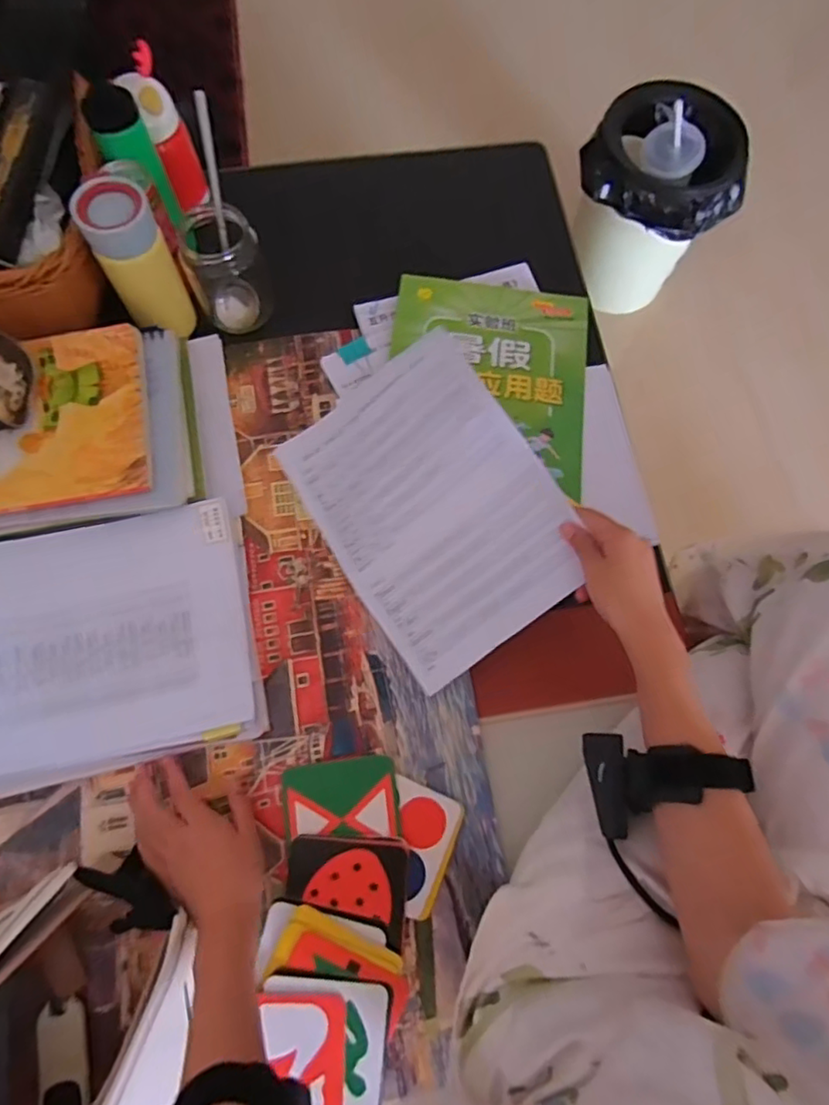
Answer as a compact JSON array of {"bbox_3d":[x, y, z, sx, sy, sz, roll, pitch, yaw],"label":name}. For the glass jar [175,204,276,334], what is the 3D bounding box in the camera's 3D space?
[{"bbox_3d":[-0.196,-0.300,0.626,0.076,0.110,0.079,0,74,-1],"label":"glass jar"}]

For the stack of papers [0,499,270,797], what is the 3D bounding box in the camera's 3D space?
[{"bbox_3d":[-0.304,0.086,0.547,0.300,0.034,0.226,-12,75,-5],"label":"stack of papers"}]

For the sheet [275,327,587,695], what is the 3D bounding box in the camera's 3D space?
[{"bbox_3d":[0.015,-0.047,0.550,0.206,0.024,0.284,-38,73,18],"label":"sheet"}]

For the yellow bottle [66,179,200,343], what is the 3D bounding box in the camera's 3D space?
[{"bbox_3d":[-0.271,-0.284,0.587,0.066,0.146,0.069,-23,76,-8],"label":"yellow bottle"}]

